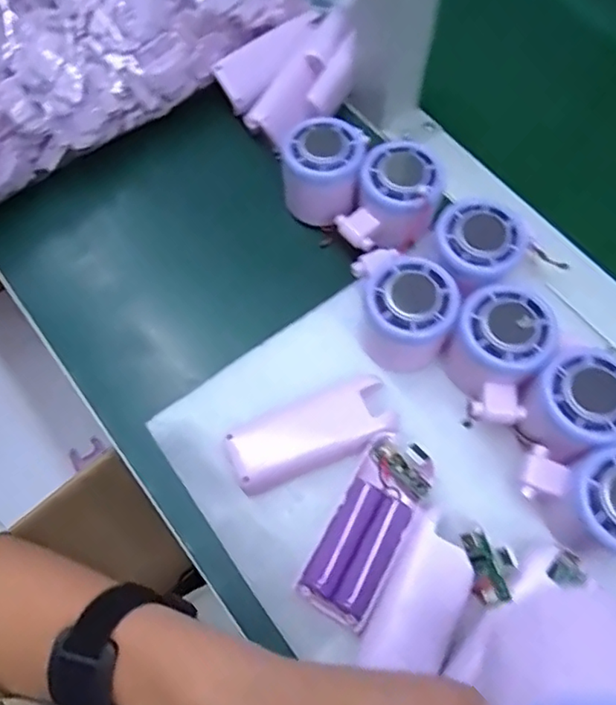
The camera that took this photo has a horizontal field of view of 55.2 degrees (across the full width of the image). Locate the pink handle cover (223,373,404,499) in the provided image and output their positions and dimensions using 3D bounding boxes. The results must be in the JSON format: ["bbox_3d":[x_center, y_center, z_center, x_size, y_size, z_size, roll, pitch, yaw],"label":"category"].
[{"bbox_3d":[0.002,0.051,0.363,0.102,0.016,0.041,-21,69,-8],"label":"pink handle cover"}]

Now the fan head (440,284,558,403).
[{"bbox_3d":[0.115,-0.004,0.359,0.053,0.056,0.055,0,67,1],"label":"fan head"}]

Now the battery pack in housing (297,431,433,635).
[{"bbox_3d":[0.035,0.100,0.337,0.041,0.023,0.103,27,70,12],"label":"battery pack in housing"}]

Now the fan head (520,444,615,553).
[{"bbox_3d":[0.156,0.082,0.321,0.074,0.047,0.055,9,68,5],"label":"fan head"}]

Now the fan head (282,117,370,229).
[{"bbox_3d":[0.012,-0.131,0.422,0.054,0.048,0.065,2,67,2],"label":"fan head"}]

